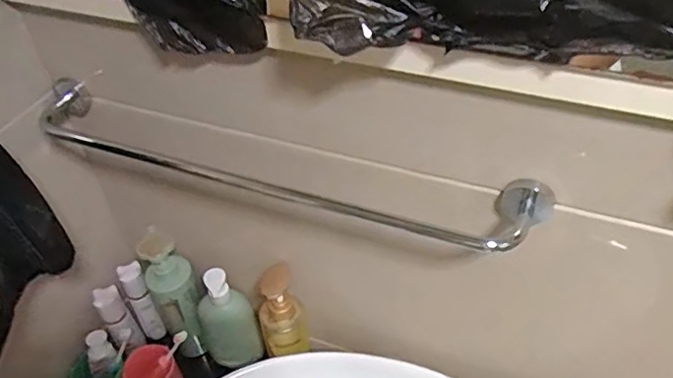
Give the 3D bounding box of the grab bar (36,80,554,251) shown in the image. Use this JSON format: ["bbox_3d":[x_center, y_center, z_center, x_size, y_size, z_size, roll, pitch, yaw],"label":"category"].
[{"bbox_3d":[-0.078,-0.025,0.592,0.575,0.045,0.079,13,47,16],"label":"grab bar"}]

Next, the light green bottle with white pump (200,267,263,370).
[{"bbox_3d":[-0.164,0.199,0.853,0.079,0.190,0.049,-19,46,-15],"label":"light green bottle with white pump"}]

